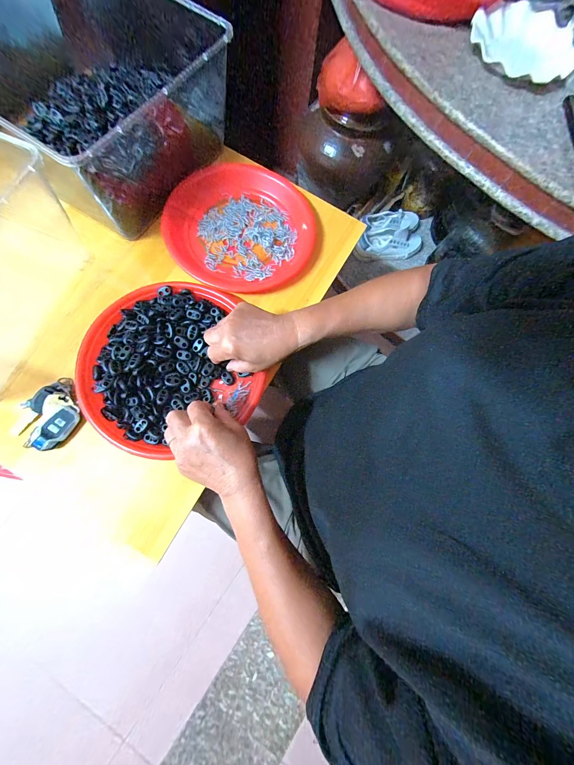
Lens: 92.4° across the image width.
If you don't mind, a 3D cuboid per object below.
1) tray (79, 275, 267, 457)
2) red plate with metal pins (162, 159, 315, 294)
[{"bbox_3d":[-0.162,-0.028,0.374,0.218,0.039,0.222,0,78,-1],"label":"tray"},{"bbox_3d":[-0.070,-0.250,0.437,0.221,0.039,0.222,1,77,-5],"label":"red plate with metal pins"}]

